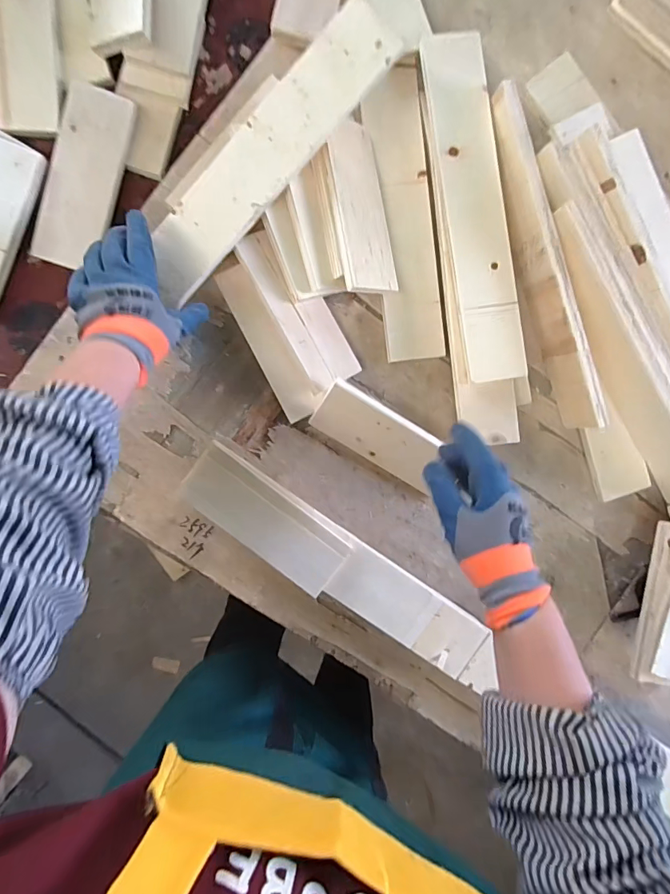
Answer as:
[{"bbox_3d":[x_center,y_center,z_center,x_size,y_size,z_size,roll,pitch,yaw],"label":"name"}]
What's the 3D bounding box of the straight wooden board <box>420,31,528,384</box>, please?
[{"bbox_3d":[0.168,-0.283,0.530,0.072,0.008,0.402,-10,93,-2],"label":"straight wooden board"}]

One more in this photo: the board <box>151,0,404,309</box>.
[{"bbox_3d":[-0.080,-0.311,0.476,0.079,0.014,0.343,43,98,-8],"label":"board"}]

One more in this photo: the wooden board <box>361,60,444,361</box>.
[{"bbox_3d":[0.085,-0.280,0.549,0.073,0.017,0.337,-7,91,-4],"label":"wooden board"}]

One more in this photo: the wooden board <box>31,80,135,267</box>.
[{"bbox_3d":[-0.288,-0.306,0.509,0.070,0.016,0.194,17,90,-4],"label":"wooden board"}]

